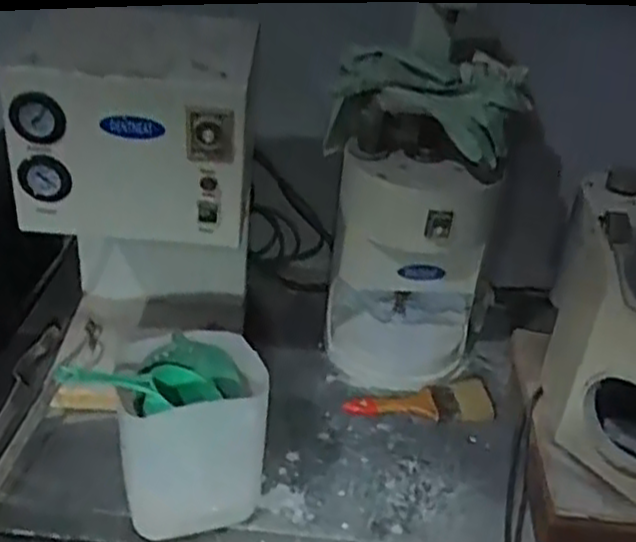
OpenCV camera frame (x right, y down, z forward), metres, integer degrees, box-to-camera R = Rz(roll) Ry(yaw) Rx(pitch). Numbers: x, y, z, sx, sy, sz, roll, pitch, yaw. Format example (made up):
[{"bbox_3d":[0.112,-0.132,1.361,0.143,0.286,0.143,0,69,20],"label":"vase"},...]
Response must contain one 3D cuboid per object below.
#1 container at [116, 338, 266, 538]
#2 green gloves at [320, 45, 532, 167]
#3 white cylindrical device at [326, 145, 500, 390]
[{"bbox_3d":[-0.158,0.175,0.830,0.185,0.162,0.146,-11,36,-26],"label":"container"},{"bbox_3d":[0.129,-0.205,0.961,0.245,0.143,0.136,13,33,10],"label":"green gloves"},{"bbox_3d":[0.124,-0.011,1.056,0.197,0.330,0.176,11,33,7],"label":"white cylindrical device"}]

